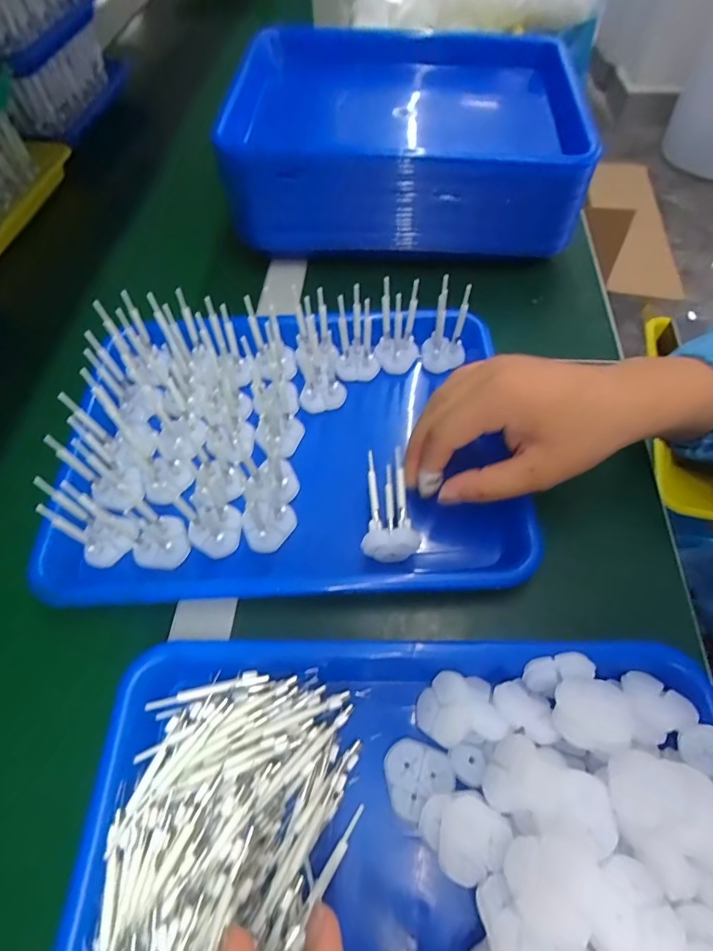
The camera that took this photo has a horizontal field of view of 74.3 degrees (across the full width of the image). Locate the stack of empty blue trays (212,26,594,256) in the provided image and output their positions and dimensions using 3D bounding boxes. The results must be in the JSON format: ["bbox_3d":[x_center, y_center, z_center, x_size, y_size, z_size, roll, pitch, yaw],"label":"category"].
[{"bbox_3d":[0.051,-0.352,0.488,0.307,0.096,0.262,2,58,3],"label":"stack of empty blue trays"}]

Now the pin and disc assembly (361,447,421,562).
[{"bbox_3d":[0.023,0.021,0.324,0.034,0.026,0.084,1,51,2],"label":"pin and disc assembly"}]

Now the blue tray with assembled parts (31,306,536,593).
[{"bbox_3d":[-0.042,-0.033,0.356,0.347,0.068,0.248,-2,58,0],"label":"blue tray with assembled parts"}]

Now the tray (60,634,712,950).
[{"bbox_3d":[0.028,0.199,0.213,0.319,0.044,0.242,0,58,1],"label":"tray"}]

